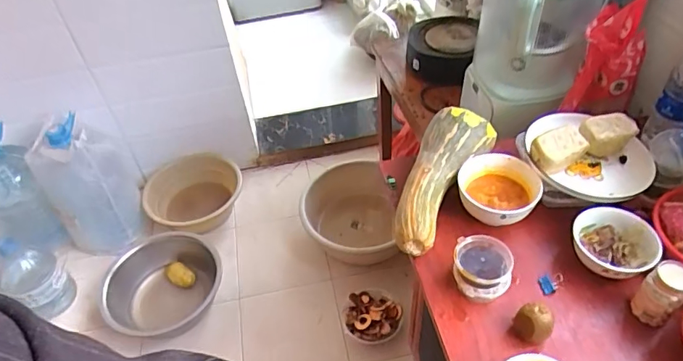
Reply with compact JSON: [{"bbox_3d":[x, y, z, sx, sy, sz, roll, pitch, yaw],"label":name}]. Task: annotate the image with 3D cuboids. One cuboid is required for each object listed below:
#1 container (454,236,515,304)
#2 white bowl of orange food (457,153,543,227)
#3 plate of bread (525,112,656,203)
[{"bbox_3d":[0.198,0.125,0.708,0.076,0.069,0.078,-3,46,3],"label":"container"},{"bbox_3d":[0.251,0.016,0.800,0.123,0.065,0.120,-3,46,3],"label":"white bowl of orange food"},{"bbox_3d":[0.399,-0.044,0.805,0.192,0.076,0.168,16,49,19],"label":"plate of bread"}]

